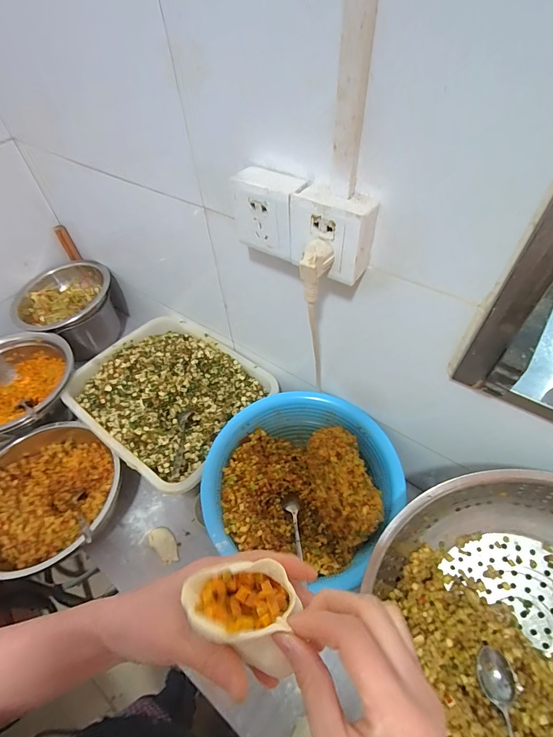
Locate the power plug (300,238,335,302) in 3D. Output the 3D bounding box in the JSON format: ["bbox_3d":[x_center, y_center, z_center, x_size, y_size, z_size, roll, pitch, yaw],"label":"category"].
[{"bbox_3d":[0.045,-0.108,0.397,0.027,0.066,0.033,29,57,26],"label":"power plug"}]

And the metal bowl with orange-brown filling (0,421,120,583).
[{"bbox_3d":[-0.416,0.239,0.640,0.264,0.088,0.251,-2,49,3],"label":"metal bowl with orange-brown filling"}]

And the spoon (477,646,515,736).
[{"bbox_3d":[0.280,0.437,0.400,0.043,0.034,0.186,0,49,5],"label":"spoon"}]

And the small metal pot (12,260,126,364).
[{"bbox_3d":[-0.511,-0.131,0.911,0.244,0.166,0.205,-27,52,-18],"label":"small metal pot"}]

